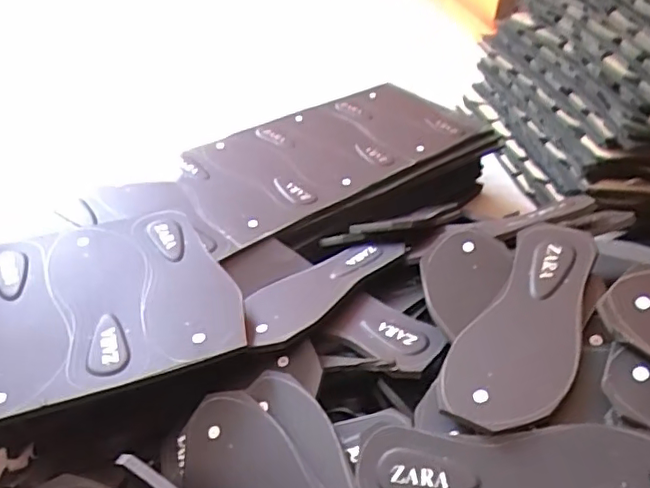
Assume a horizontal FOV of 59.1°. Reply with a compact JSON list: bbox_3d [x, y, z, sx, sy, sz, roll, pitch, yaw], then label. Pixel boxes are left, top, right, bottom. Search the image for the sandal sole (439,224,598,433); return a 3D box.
[{"bbox_3d":[0.188,0.065,0.536,0.097,0.009,0.244,14,50,25],"label":"sandal sole"}]

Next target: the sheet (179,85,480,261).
[{"bbox_3d":[-0.015,-0.147,0.925,0.511,0.048,0.265,-30,48,-30],"label":"sheet"}]

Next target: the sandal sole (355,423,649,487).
[{"bbox_3d":[0.148,0.188,0.442,0.245,0.016,0.090,-6,62,14],"label":"sandal sole"}]

